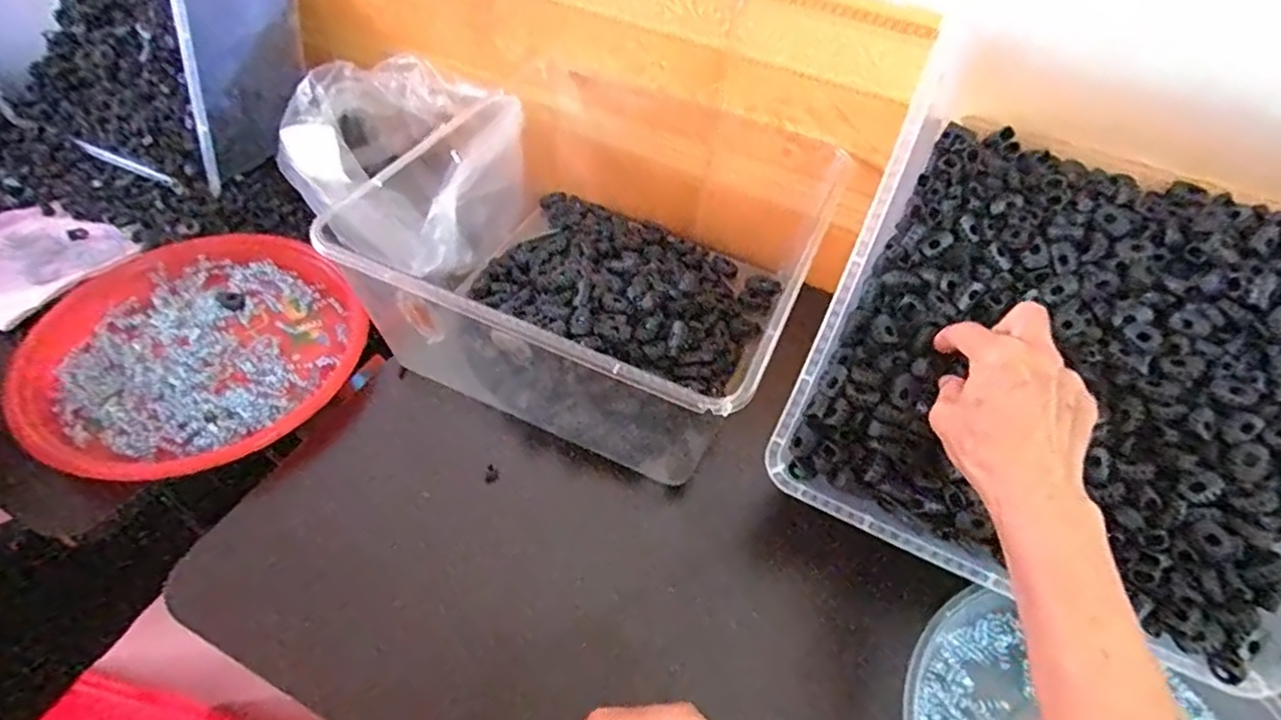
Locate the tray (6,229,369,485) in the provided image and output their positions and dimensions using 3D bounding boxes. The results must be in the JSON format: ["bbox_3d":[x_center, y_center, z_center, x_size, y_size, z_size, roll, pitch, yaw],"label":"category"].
[{"bbox_3d":[-0.352,-0.014,0.511,0.241,0.027,0.231,36,56,23],"label":"tray"}]

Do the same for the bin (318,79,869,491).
[{"bbox_3d":[-0.029,-0.092,0.527,0.318,0.140,0.326,24,52,14],"label":"bin"}]

